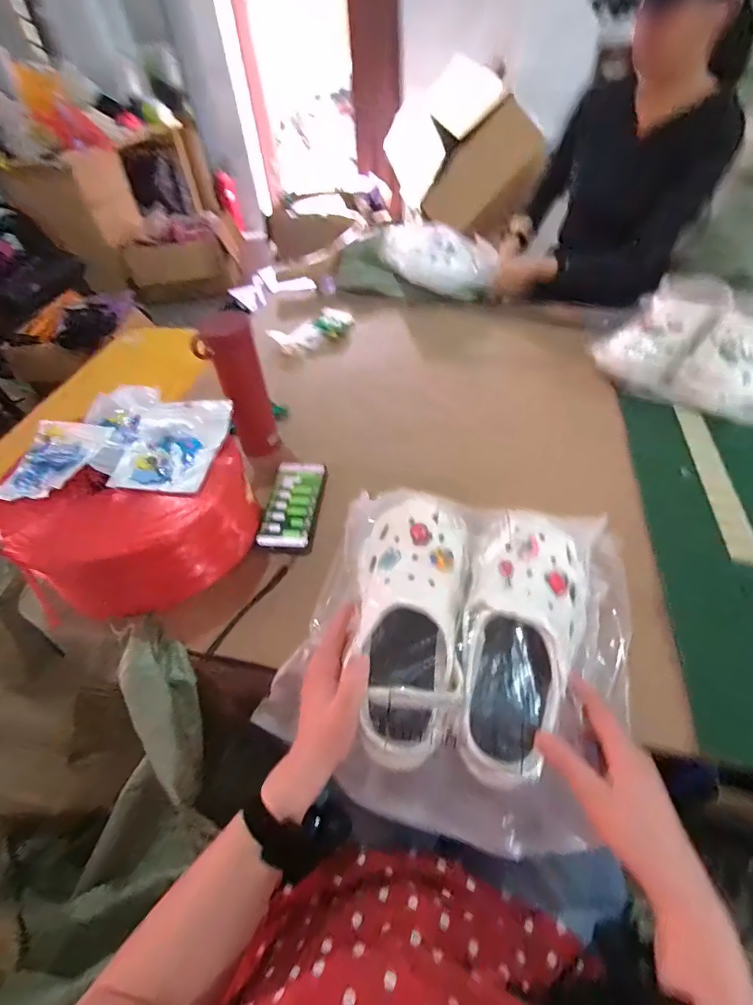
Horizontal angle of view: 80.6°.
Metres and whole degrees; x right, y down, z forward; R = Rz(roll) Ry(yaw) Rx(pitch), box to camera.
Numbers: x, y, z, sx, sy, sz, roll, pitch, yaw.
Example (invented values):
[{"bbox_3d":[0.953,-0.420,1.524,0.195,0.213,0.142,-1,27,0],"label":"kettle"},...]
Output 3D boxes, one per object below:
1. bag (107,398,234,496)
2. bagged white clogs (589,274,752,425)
[{"bbox_3d":[-0.253,-0.069,0.549,0.119,0.039,0.135,6,49,10],"label":"bag"},{"bbox_3d":[0.630,-0.293,0.810,0.359,0.105,0.318,-38,56,-26],"label":"bagged white clogs"}]

